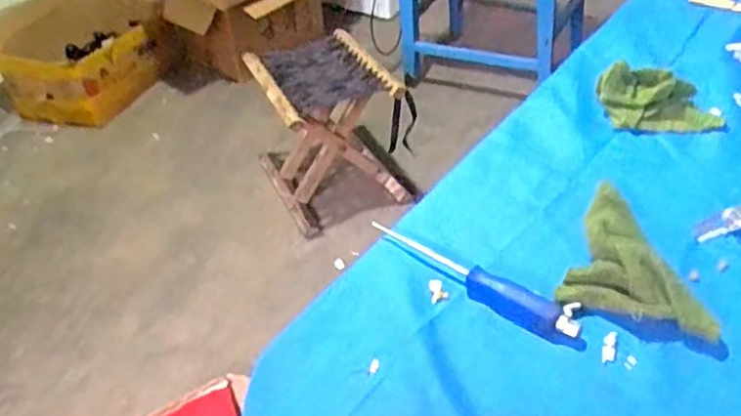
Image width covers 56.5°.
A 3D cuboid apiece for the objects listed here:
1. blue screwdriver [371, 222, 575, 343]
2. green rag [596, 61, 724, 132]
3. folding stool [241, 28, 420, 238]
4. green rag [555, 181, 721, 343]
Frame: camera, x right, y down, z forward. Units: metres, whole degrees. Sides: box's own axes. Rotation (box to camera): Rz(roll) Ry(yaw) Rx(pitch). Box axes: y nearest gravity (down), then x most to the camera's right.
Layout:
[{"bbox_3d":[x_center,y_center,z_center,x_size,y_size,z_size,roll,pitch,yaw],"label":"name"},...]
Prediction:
[{"bbox_3d":[0.078,0.051,0.527,0.170,0.021,0.026,27,50,34],"label":"blue screwdriver"},{"bbox_3d":[0.284,-0.107,0.678,0.113,0.040,0.061,8,42,17],"label":"green rag"},{"bbox_3d":[-0.102,-0.196,1.604,0.298,0.308,0.338,-19,42,-17],"label":"folding stool"},{"bbox_3d":[0.211,0.030,0.527,0.103,0.038,0.136,12,43,21],"label":"green rag"}]

